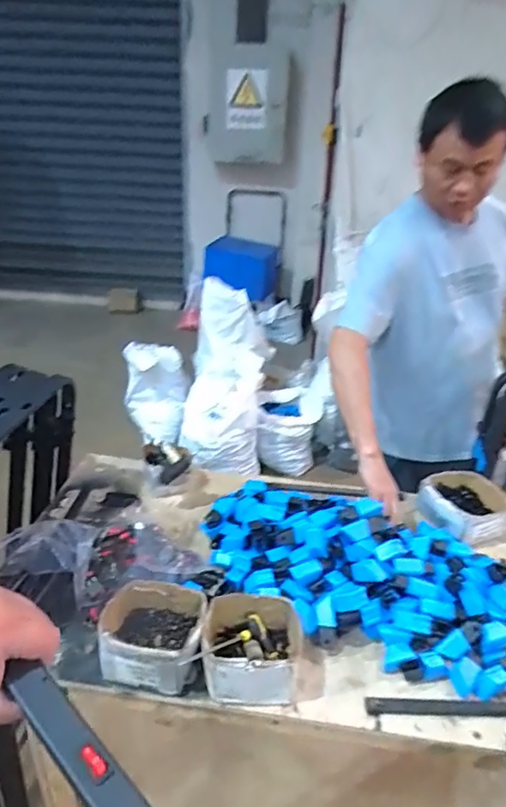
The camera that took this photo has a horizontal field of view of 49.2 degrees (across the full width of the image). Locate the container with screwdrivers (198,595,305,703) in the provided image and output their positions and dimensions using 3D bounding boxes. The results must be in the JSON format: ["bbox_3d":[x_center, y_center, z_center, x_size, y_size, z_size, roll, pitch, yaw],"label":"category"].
[{"bbox_3d":[0.000,0.369,0.858,0.147,0.095,0.144,4,26,1],"label":"container with screwdrivers"}]

